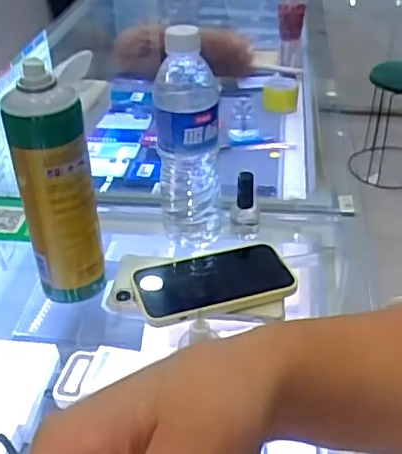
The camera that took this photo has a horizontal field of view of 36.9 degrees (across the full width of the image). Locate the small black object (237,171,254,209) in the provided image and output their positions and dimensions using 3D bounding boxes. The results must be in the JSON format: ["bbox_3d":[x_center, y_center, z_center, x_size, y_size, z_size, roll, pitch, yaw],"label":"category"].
[{"bbox_3d":[0.047,-0.039,0.634,0.017,0.042,0.009,4,36,5],"label":"small black object"}]

